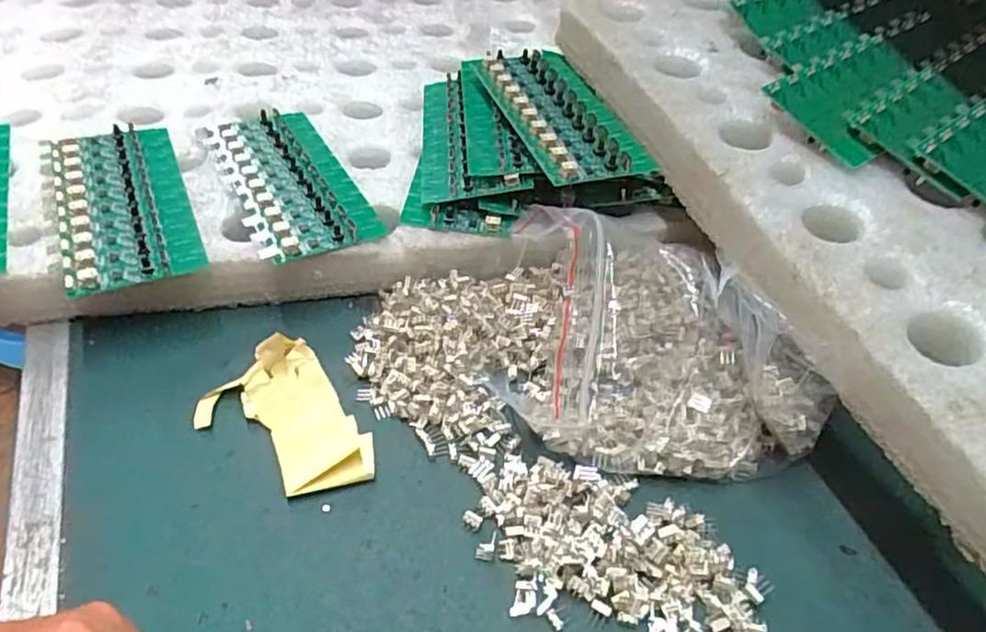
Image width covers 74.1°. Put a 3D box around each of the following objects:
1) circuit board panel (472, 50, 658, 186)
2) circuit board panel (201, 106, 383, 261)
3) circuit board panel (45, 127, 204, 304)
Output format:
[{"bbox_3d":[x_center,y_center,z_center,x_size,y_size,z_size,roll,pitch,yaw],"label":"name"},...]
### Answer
[{"bbox_3d":[0.036,-0.124,0.390,0.059,0.010,0.143,-12,48,-15],"label":"circuit board panel"},{"bbox_3d":[-0.118,-0.081,0.376,0.064,0.007,0.137,-21,51,-23],"label":"circuit board panel"},{"bbox_3d":[-0.200,-0.065,0.351,0.060,0.009,0.135,-18,50,-20],"label":"circuit board panel"}]

